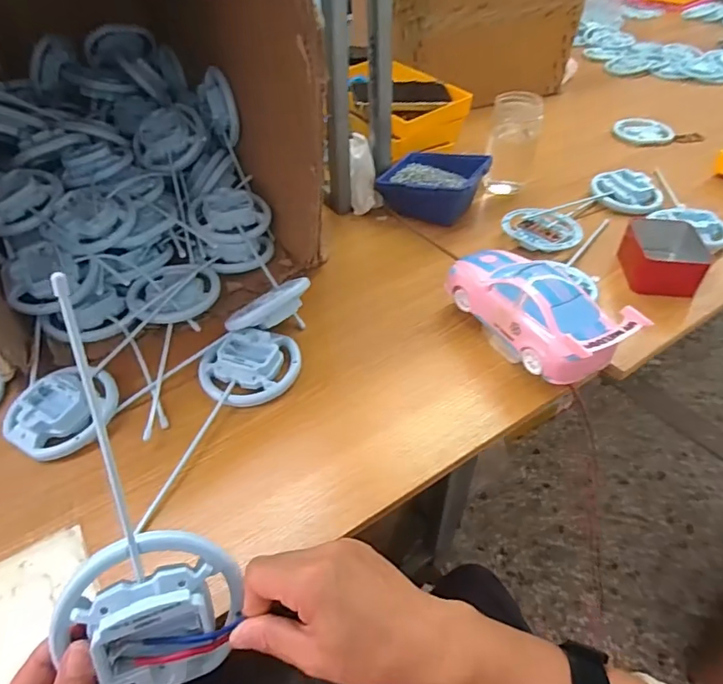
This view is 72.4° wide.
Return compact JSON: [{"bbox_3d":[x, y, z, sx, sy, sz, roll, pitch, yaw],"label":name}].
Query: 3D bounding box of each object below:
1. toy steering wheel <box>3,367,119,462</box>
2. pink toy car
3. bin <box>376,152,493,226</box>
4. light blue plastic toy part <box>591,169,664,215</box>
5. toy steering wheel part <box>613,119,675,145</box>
[{"bbox_3d":[-0.289,0.065,0.484,0.088,0.024,0.097,21,49,21],"label":"toy steering wheel"},{"bbox_3d":[0.172,-0.035,0.508,0.085,0.076,0.200,-28,51,-24],"label":"pink toy car"},{"bbox_3d":[0.106,-0.233,0.735,0.143,0.070,0.113,23,50,23],"label":"bin"},{"bbox_3d":[0.398,-0.227,0.742,0.067,0.035,0.096,-33,53,-28],"label":"light blue plastic toy part"},{"bbox_3d":[0.521,-0.388,0.911,0.096,0.016,0.087,12,46,13],"label":"toy steering wheel part"}]

